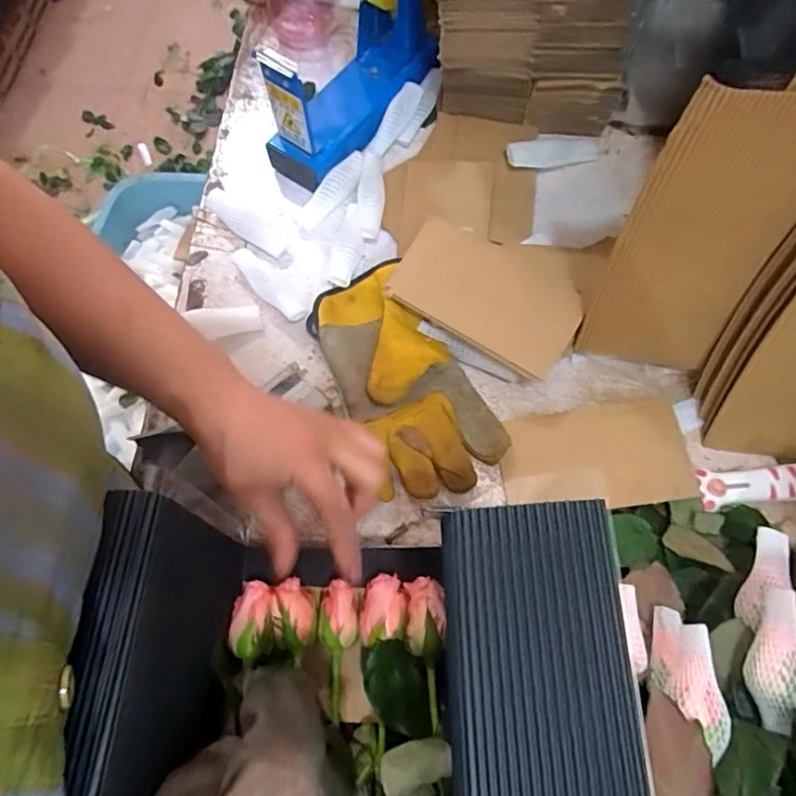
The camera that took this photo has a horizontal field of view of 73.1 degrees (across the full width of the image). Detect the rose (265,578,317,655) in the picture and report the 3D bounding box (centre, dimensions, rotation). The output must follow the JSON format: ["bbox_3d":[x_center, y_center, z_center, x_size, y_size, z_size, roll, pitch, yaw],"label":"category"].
[{"bbox_3d":[-0.067,0.138,0.344,0.026,0.027,0.042,-2,70,2],"label":"rose"}]

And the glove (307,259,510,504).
[{"bbox_3d":[0.003,-0.020,0.426,0.101,0.025,0.194,-23,71,-6],"label":"glove"}]

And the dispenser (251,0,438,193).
[{"bbox_3d":[-0.049,-0.304,0.476,0.085,0.128,0.192,33,75,13],"label":"dispenser"}]

